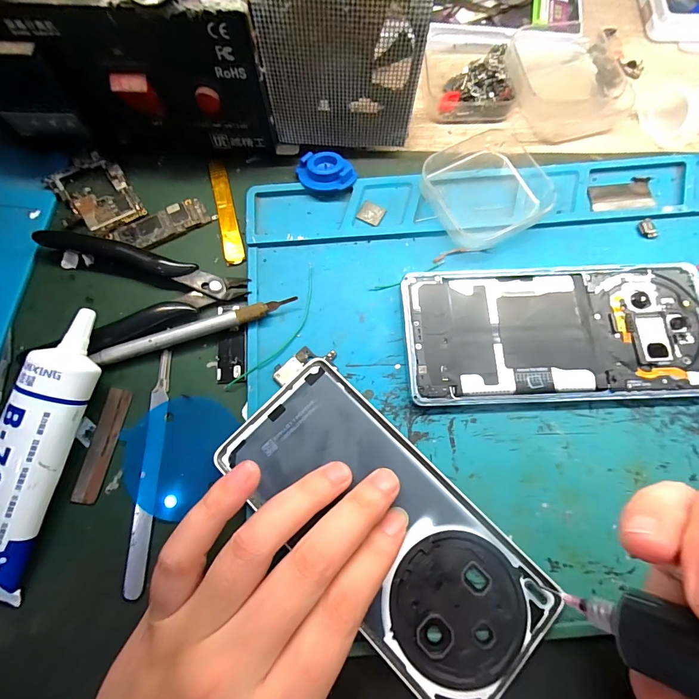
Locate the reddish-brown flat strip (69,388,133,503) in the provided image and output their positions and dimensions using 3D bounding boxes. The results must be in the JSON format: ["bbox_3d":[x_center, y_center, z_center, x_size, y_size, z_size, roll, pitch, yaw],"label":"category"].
[{"bbox_3d":[-0.126,0.048,0.184,0.014,0.004,0.056,9,75,4],"label":"reddish-brown flat strip"}]

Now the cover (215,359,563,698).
[{"bbox_3d":[0.016,0.081,0.172,0.075,0.007,0.161,-42,78,-10],"label":"cover"}]

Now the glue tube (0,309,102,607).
[{"bbox_3d":[-0.153,0.045,0.169,0.040,0.033,0.134,14,75,5],"label":"glue tube"}]

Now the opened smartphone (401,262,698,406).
[{"bbox_3d":[0.111,-0.009,0.196,0.160,0.008,0.074,-2,74,1],"label":"opened smartphone"}]

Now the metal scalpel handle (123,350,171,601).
[{"bbox_3d":[-0.100,0.057,0.182,0.009,0.004,0.116,-1,74,1],"label":"metal scalpel handle"}]

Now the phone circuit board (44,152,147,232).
[{"bbox_3d":[-0.154,-0.095,0.221,0.038,0.005,0.055,-36,77,-9],"label":"phone circuit board"}]

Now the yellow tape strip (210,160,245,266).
[{"bbox_3d":[-0.076,-0.085,0.224,0.011,0.004,0.073,-12,76,-13],"label":"yellow tape strip"}]

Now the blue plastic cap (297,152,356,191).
[{"bbox_3d":[-0.015,-0.108,0.223,0.028,0.011,0.033,-44,78,-10],"label":"blue plastic cap"}]

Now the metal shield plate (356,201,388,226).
[{"bbox_3d":[0.013,-0.082,0.217,0.015,0.004,0.014,27,77,8],"label":"metal shield plate"}]

